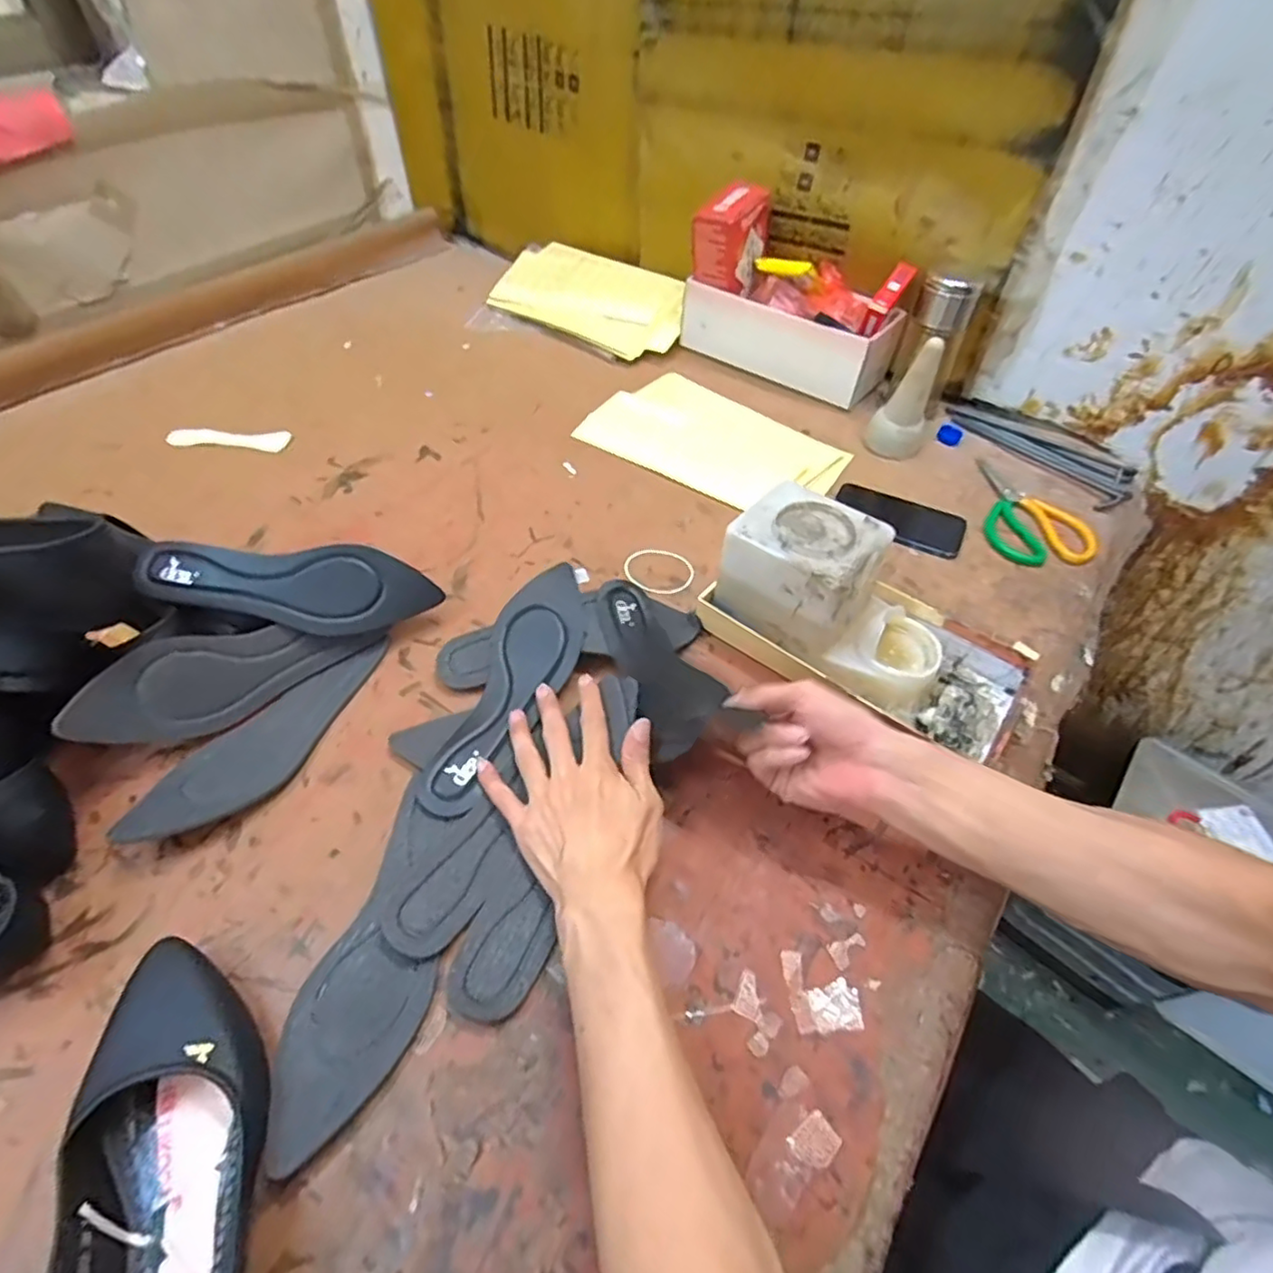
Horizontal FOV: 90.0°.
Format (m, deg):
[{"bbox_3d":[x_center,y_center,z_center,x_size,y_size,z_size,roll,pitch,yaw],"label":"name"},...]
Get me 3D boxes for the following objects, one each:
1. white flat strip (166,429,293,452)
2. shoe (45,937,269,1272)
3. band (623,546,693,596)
[{"bbox_3d":[-0.502,-0.246,0.783,0.139,0.006,0.039,3,50,1],"label":"white flat strip"},{"bbox_3d":[-0.240,0.284,0.316,0.090,0.060,0.254,-10,51,-10],"label":"shoe"},{"bbox_3d":[0.023,-0.068,0.659,0.070,0.004,0.070,-10,51,-10],"label":"band"}]

